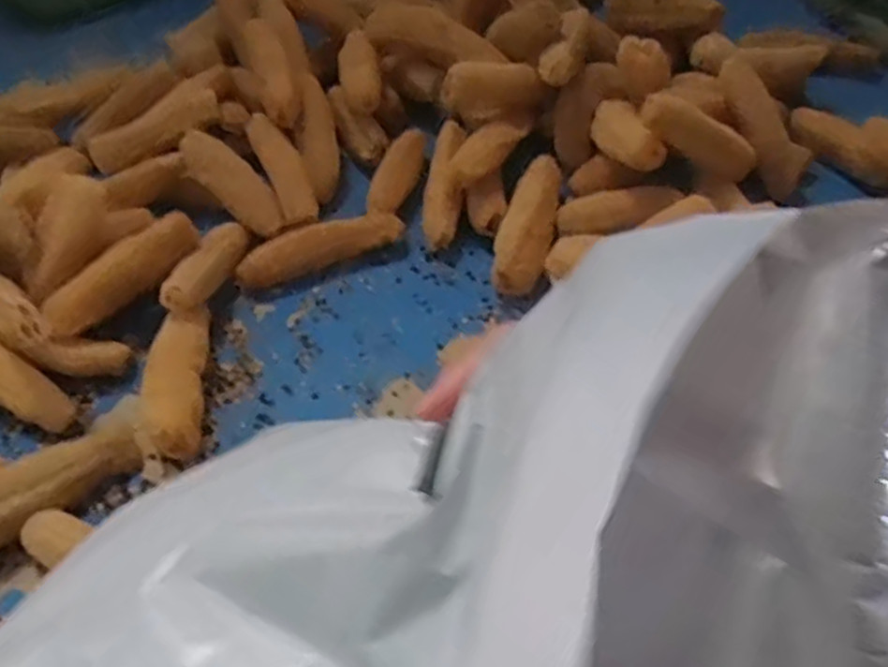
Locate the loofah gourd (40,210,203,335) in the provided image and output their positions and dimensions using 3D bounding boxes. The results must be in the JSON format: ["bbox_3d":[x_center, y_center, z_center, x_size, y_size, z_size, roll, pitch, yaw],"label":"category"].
[{"bbox_3d":[-0.453,-0.087,1.045,0.064,0.058,0.240,28,58,23],"label":"loofah gourd"}]

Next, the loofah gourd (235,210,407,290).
[{"bbox_3d":[-0.189,-0.131,1.139,0.262,0.060,0.057,-18,52,-11],"label":"loofah gourd"}]

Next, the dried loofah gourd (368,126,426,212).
[{"bbox_3d":[-0.075,-0.264,1.235,0.064,0.060,0.209,12,53,12],"label":"dried loofah gourd"}]

